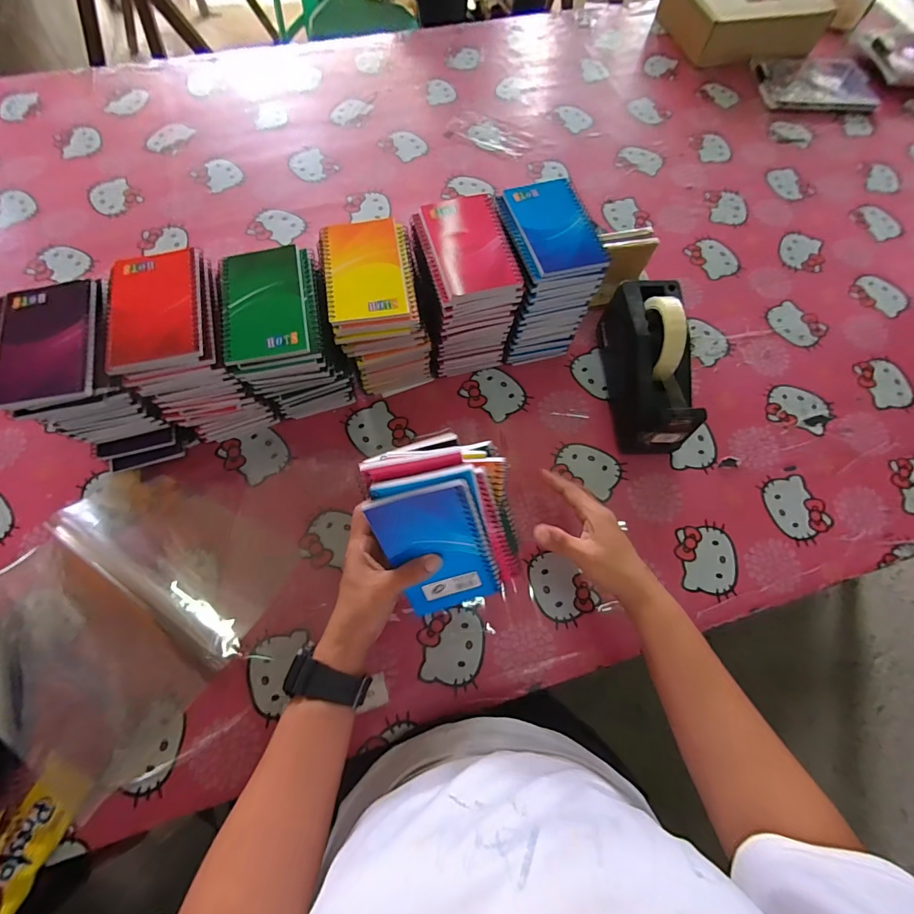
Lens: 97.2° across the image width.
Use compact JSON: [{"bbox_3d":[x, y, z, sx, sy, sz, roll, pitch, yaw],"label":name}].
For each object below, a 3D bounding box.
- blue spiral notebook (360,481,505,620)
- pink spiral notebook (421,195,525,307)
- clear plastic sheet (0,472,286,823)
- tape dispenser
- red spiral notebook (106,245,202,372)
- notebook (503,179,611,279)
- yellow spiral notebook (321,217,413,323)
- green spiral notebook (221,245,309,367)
[{"bbox_3d":[-0.016,0.081,0.340,0.084,0.128,0.008,-17,28,6],"label":"blue spiral notebook"},{"bbox_3d":[0.016,-0.231,0.446,0.082,0.017,0.127,-14,71,-7],"label":"pink spiral notebook"},{"bbox_3d":[-0.358,0.159,0.429,0.268,0.041,0.290,29,72,9],"label":"clear plastic sheet"},{"bbox_3d":[0.246,-0.119,0.505,0.077,0.126,0.201,-3,70,-3],"label":"tape dispenser"},{"bbox_3d":[-0.301,-0.150,0.399,0.087,0.011,0.134,-14,71,-7],"label":"red spiral notebook"},{"bbox_3d":[0.111,-0.262,0.457,0.082,0.010,0.128,-14,71,-7],"label":"notebook"},{"bbox_3d":[-0.100,-0.201,0.433,0.083,0.005,0.128,-8,70,-5],"label":"yellow spiral notebook"},{"bbox_3d":[-0.198,-0.157,0.412,0.082,0.016,0.123,-10,70,-5],"label":"green spiral notebook"}]

